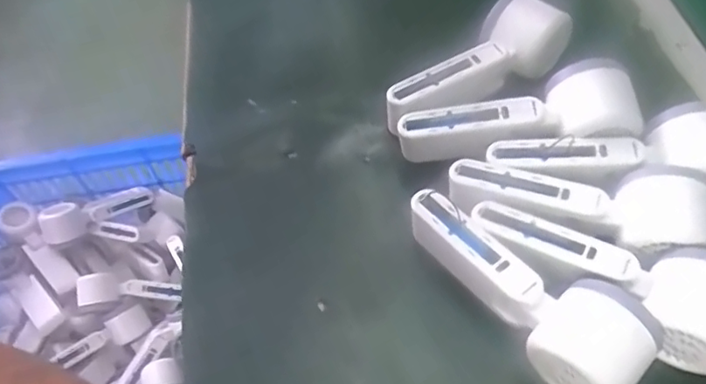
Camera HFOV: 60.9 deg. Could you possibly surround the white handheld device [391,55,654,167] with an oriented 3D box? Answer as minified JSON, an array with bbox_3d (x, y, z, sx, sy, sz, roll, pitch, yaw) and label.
[{"bbox_3d":[0.115,-0.051,0.430,0.165,0.065,0.051,-3,57,1],"label":"white handheld device"}]

